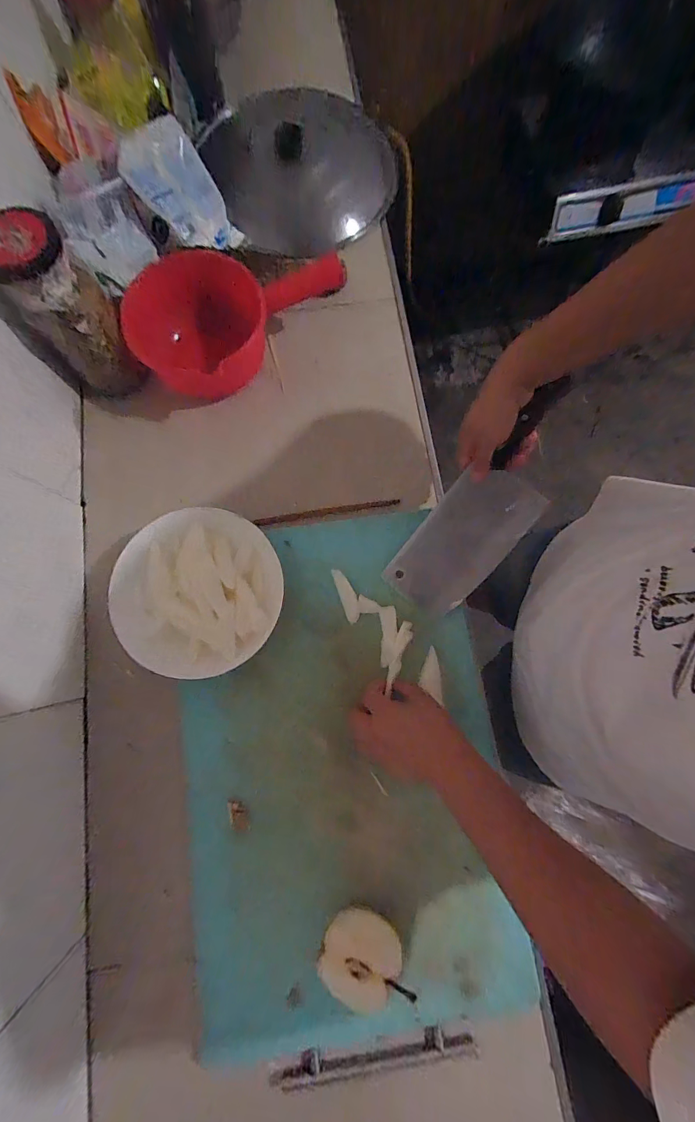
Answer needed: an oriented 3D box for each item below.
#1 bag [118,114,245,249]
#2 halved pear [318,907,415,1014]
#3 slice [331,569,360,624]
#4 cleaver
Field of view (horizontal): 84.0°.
[{"bbox_3d":[-0.230,-0.504,0.533,0.113,0.096,0.111,-37,81,-7],"label":"bag"},{"bbox_3d":[0.018,0.397,0.388,0.092,0.045,0.068,16,79,3],"label":"halved pear"},{"bbox_3d":[0.000,0.042,0.483,0.020,0.004,0.068,-19,79,-4],"label":"slice"},{"bbox_3d":[0.157,-0.058,0.441,0.099,0.026,0.269,36,107,6],"label":"cleaver"}]

